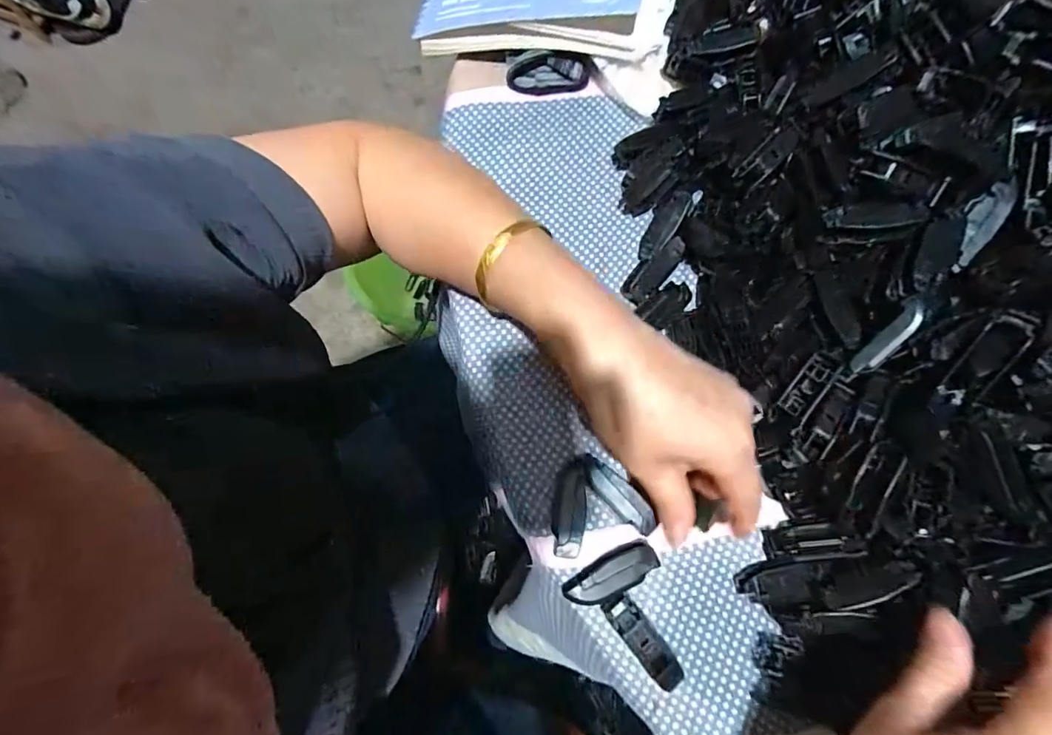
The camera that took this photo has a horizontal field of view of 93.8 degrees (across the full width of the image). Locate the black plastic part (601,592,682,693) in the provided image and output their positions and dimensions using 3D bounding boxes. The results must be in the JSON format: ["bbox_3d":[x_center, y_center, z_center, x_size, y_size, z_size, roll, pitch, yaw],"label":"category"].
[{"bbox_3d":[0.066,0.151,0.267,0.017,0.013,0.060,-39,92,-11],"label":"black plastic part"}]

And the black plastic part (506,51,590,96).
[{"bbox_3d":[0.017,-0.214,0.360,0.059,0.021,0.022,6,74,0],"label":"black plastic part"}]

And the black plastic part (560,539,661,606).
[{"bbox_3d":[0.048,0.118,0.278,0.053,0.018,0.020,-29,77,-9],"label":"black plastic part"}]

